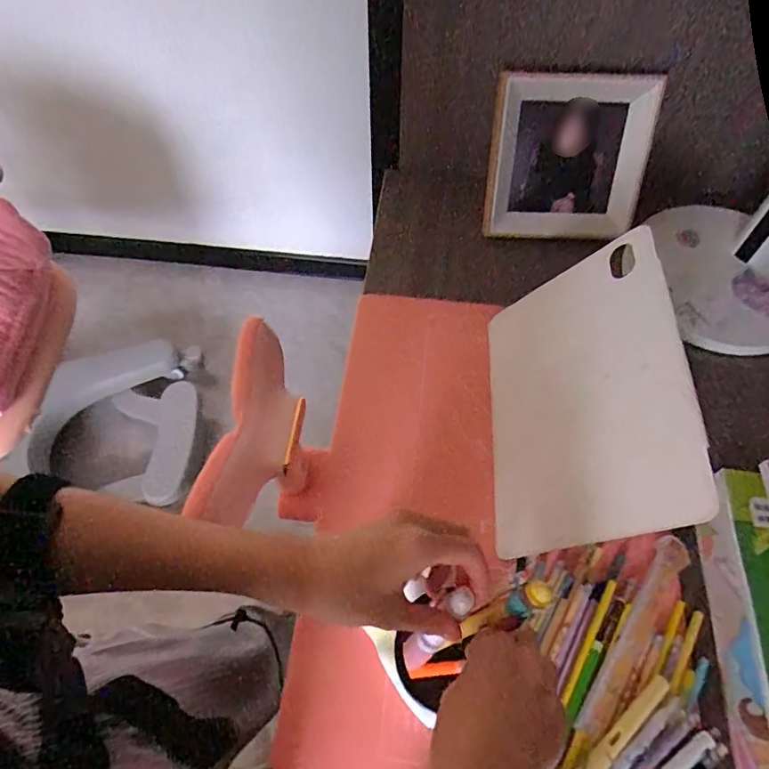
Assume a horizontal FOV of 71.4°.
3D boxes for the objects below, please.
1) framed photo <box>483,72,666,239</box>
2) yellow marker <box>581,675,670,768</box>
[{"bbox_3d":[0.224,-0.269,0.649,0.192,0.187,0.018,-2,36,-2],"label":"framed photo"},{"bbox_3d":[0.163,0.265,0.389,0.140,0.009,0.014,-35,65,-19],"label":"yellow marker"}]

